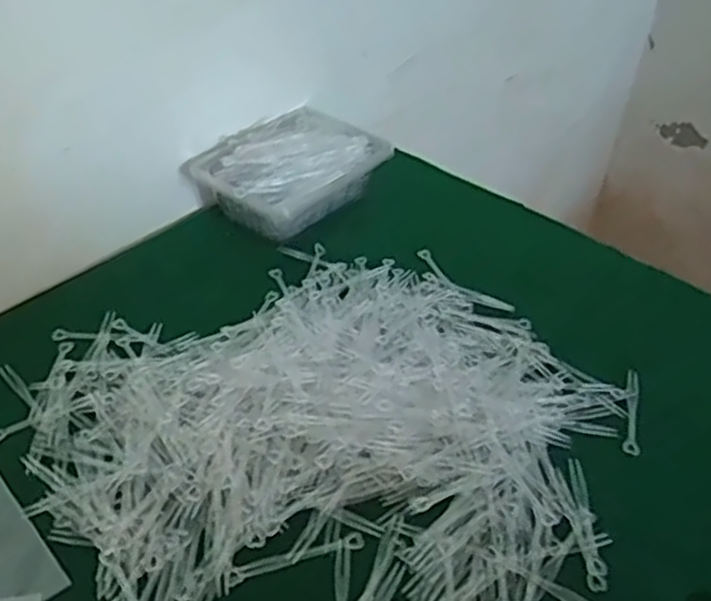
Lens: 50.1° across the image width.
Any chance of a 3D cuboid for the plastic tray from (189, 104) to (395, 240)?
[{"bbox_3d":[-0.064,-0.127,0.770,0.124,0.063,0.175,30,47,28],"label":"plastic tray"}]

